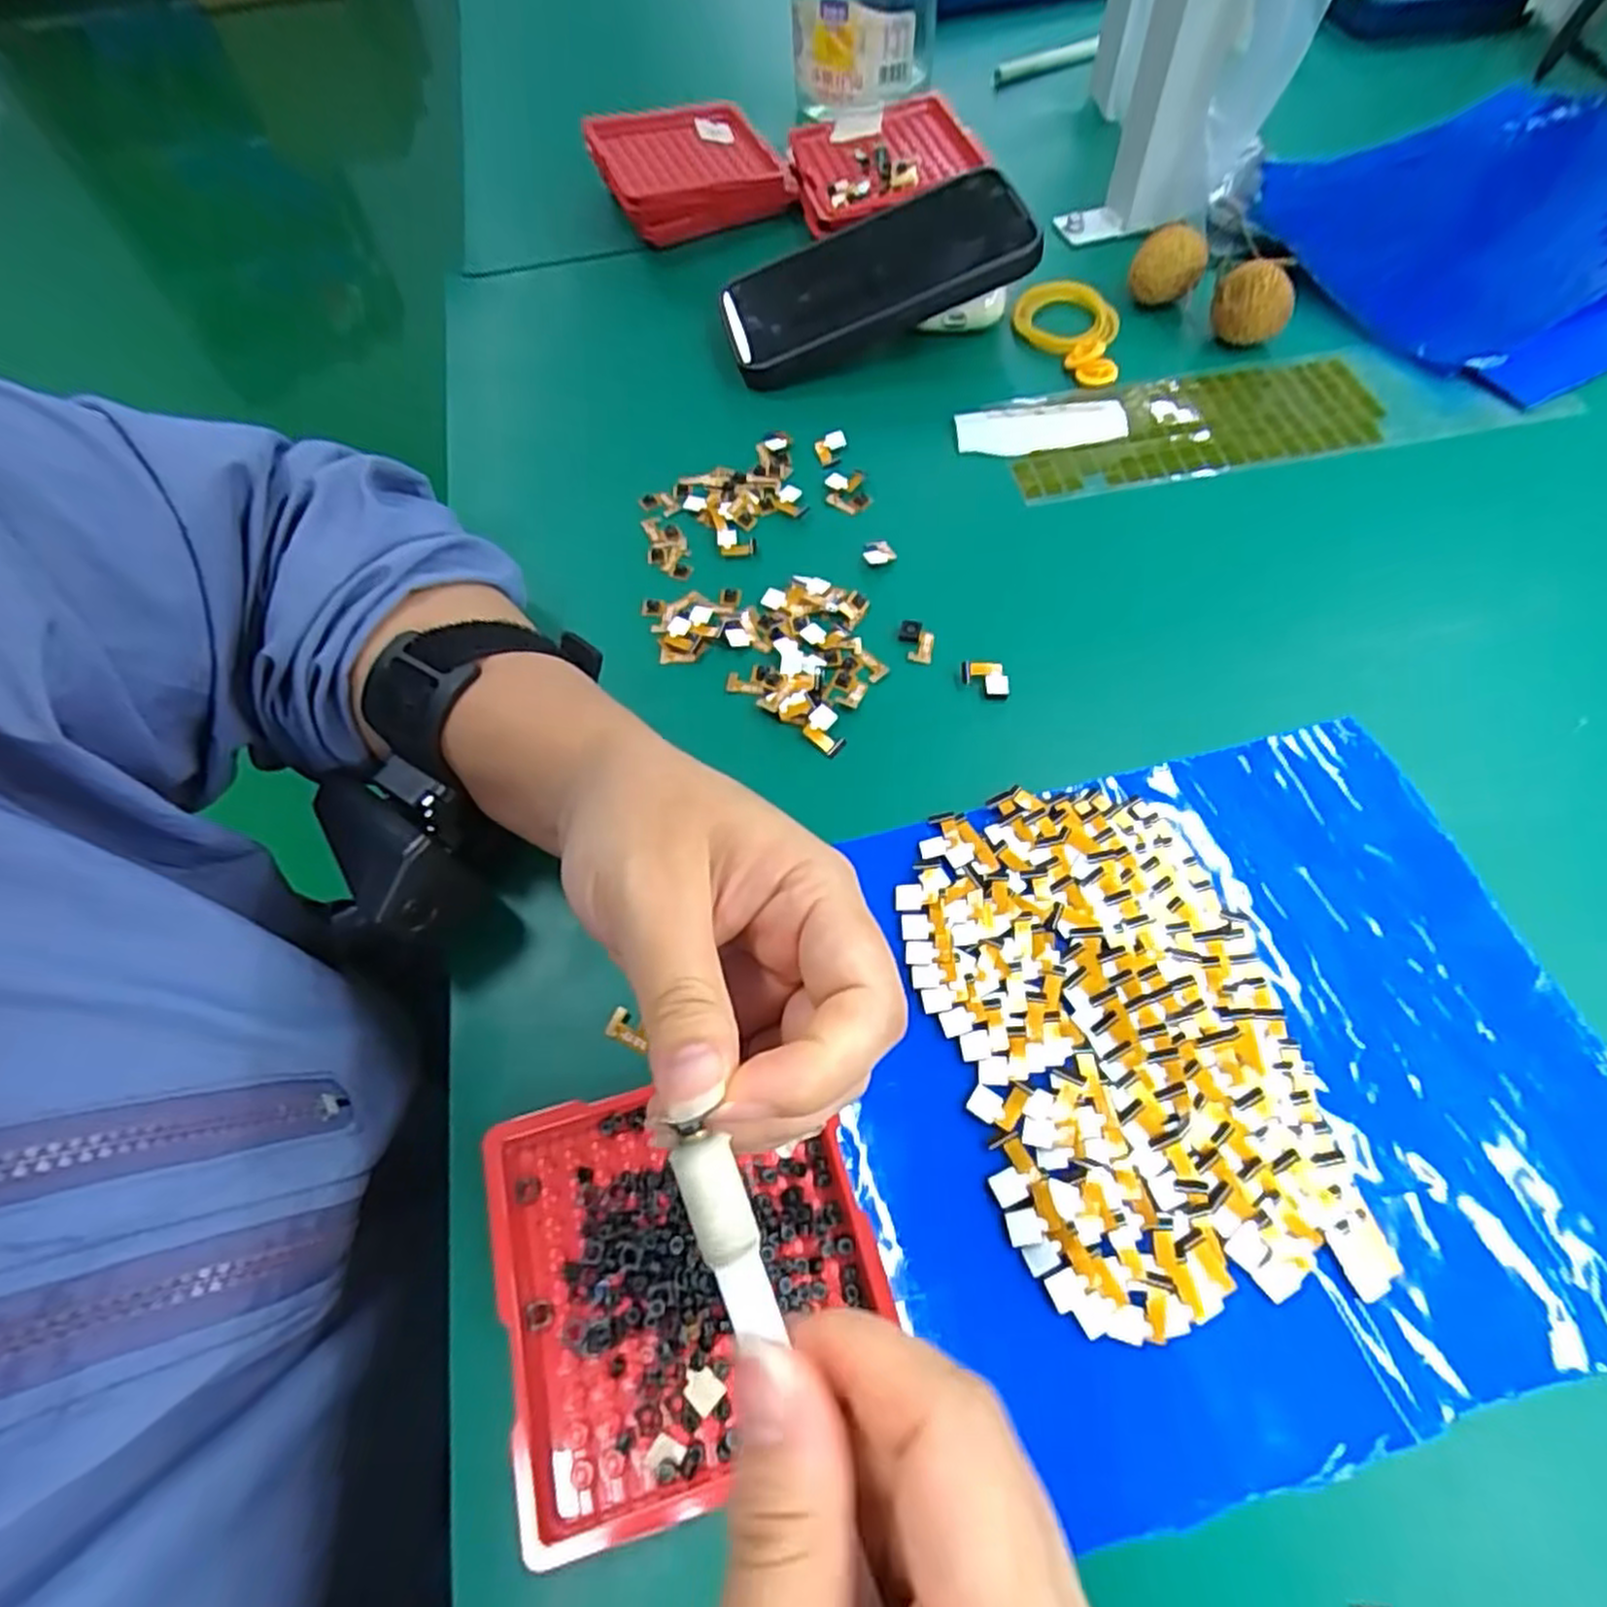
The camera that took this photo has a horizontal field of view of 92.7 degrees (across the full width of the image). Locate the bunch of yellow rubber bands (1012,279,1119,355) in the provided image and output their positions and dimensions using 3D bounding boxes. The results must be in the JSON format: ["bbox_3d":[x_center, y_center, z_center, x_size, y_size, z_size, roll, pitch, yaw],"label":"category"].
[{"bbox_3d":[0.145,-0.265,0.422,0.047,0.017,0.057,-36,66,-17],"label":"bunch of yellow rubber bands"}]

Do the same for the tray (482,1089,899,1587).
[{"bbox_3d":[-0.032,0.126,0.209,0.099,0.010,0.098,-16,62,-7],"label":"tray"}]

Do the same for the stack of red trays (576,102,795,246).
[{"bbox_3d":[-0.069,-0.385,0.462,0.104,0.032,0.103,-20,62,-9],"label":"stack of red trays"}]

